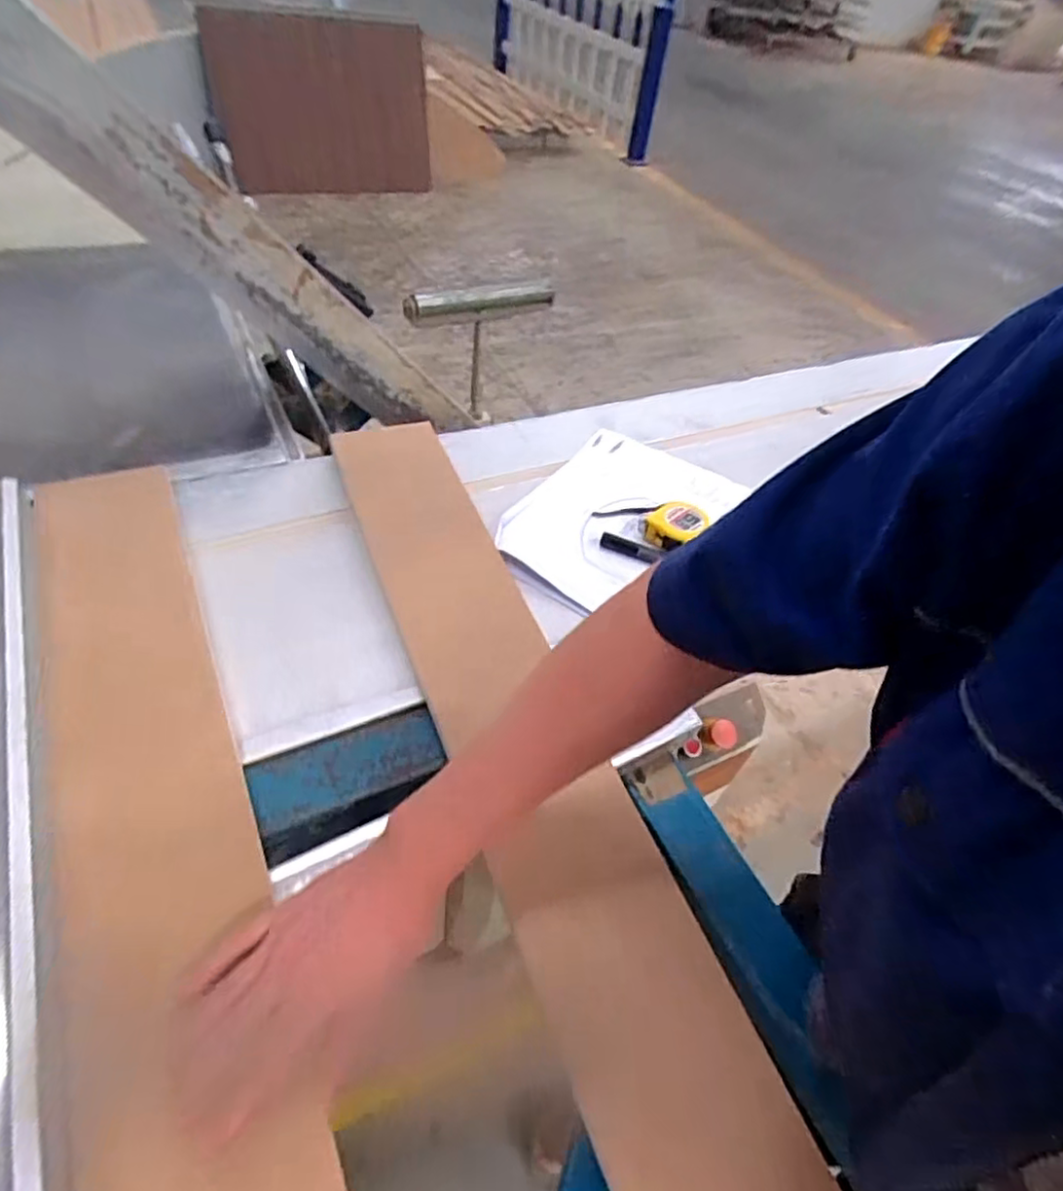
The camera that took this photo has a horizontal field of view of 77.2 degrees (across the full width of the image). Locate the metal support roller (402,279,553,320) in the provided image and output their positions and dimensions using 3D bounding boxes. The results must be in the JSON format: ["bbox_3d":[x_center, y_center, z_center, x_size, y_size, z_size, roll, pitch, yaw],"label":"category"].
[{"bbox_3d":[-0.085,-0.521,1.174,0.284,0.045,0.036,-15,52,-22],"label":"metal support roller"}]

